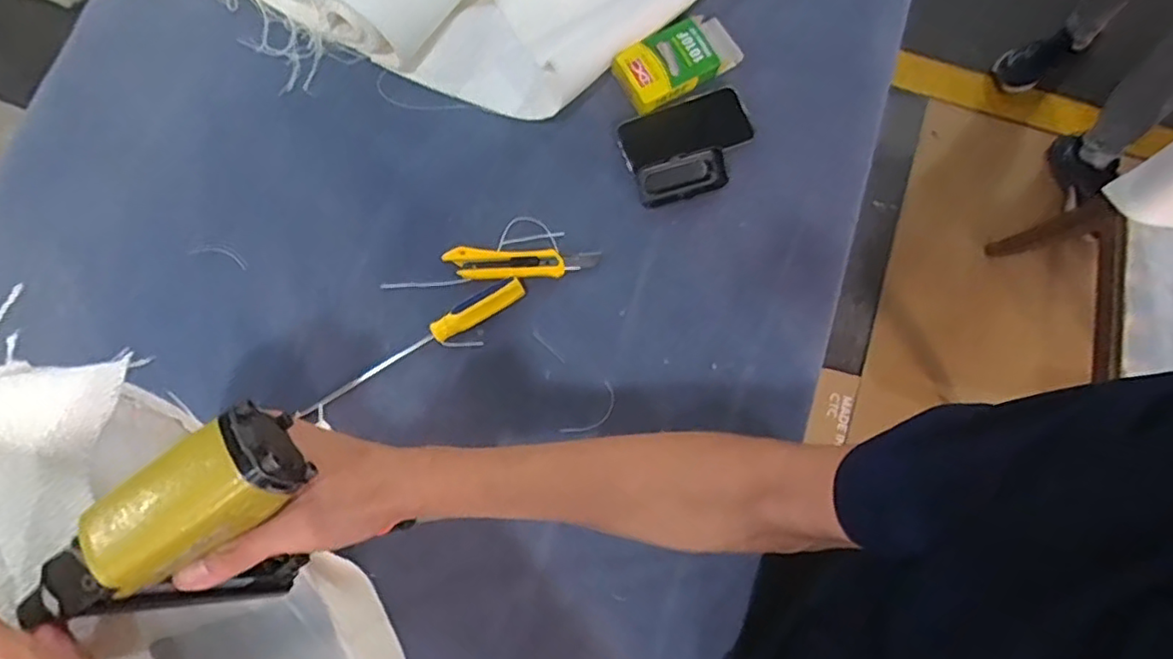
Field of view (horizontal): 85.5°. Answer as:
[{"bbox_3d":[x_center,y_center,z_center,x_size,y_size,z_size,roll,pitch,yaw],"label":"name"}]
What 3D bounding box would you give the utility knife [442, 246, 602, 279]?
[{"bbox_3d":[-0.075,-0.077,0.746,0.177,0.019,0.039,2,77,-1],"label":"utility knife"}]

